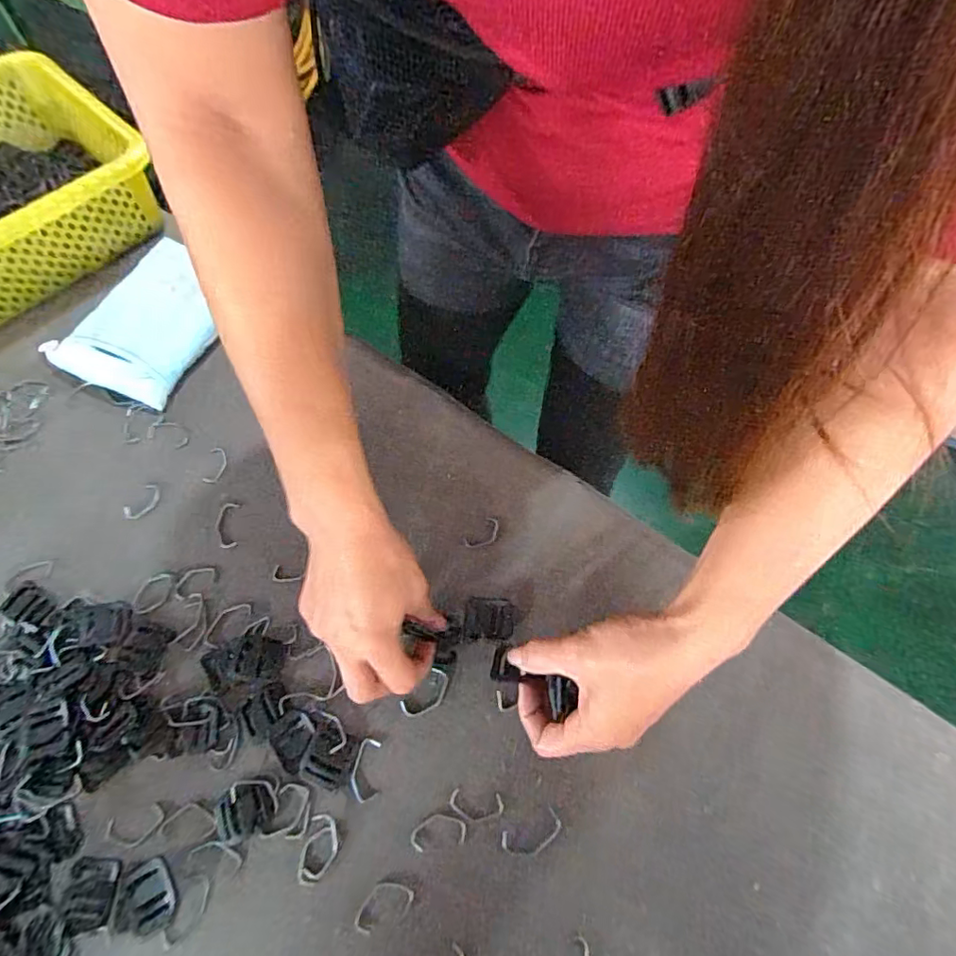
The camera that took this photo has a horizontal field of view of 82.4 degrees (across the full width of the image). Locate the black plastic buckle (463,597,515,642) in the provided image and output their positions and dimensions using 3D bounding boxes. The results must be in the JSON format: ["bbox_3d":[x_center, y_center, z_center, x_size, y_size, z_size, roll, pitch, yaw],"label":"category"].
[{"bbox_3d":[0.008,0.102,0.397,0.035,0.004,0.030,6,64,4],"label":"black plastic buckle"}]

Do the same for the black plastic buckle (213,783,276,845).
[{"bbox_3d":[-0.149,0.212,0.346,0.036,0.004,0.031,-18,65,-8],"label":"black plastic buckle"}]

